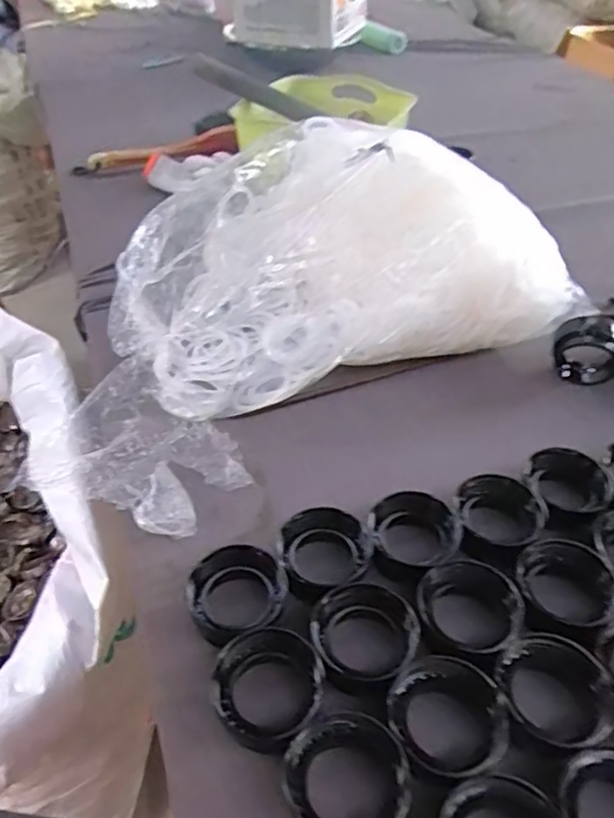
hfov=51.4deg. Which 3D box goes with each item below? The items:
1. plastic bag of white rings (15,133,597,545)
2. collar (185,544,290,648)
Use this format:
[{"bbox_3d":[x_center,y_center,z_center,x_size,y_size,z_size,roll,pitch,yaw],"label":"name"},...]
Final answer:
[{"bbox_3d":[-0.022,-0.118,0.589,0.488,0.164,0.301,-25,49,-27],"label":"plastic bag of white rings"},{"bbox_3d":[-0.047,0.129,0.439,0.065,0.034,0.069,1,43,-1],"label":"collar"}]

